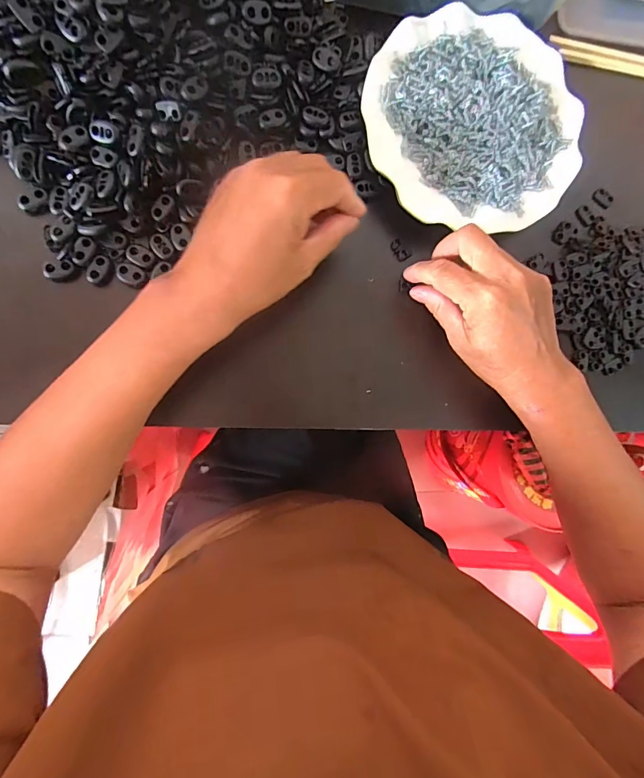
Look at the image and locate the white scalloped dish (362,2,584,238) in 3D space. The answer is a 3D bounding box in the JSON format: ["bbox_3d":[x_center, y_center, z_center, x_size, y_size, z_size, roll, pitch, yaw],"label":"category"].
[{"bbox_3d":[0.126,-0.220,0.337,0.178,0.026,0.178,1,86,-9],"label":"white scalloped dish"}]

